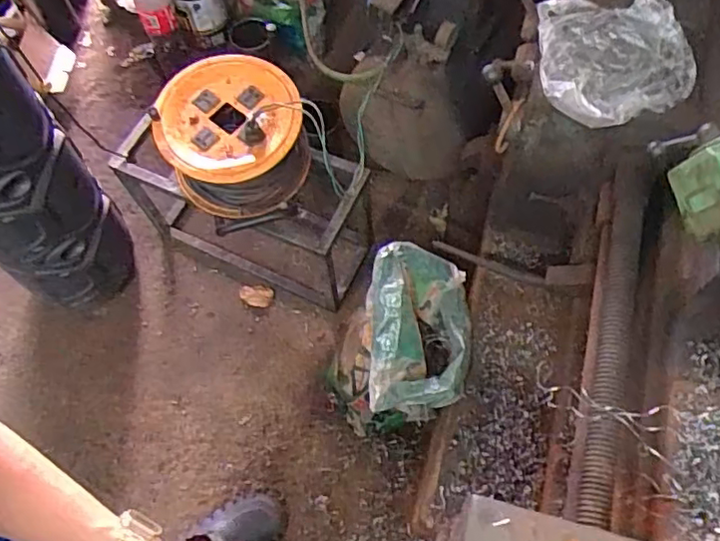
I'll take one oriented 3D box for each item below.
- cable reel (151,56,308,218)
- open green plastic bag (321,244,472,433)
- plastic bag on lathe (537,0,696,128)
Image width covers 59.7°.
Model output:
[{"bbox_3d":[-0.254,-0.266,1.250,0.265,0.212,0.266,-1,65,1],"label":"cable reel"},{"bbox_3d":[0.075,0.170,1.223,0.244,0.501,0.256,-4,65,-1],"label":"open green plastic bag"},{"bbox_3d":[0.354,-0.288,0.863,0.207,0.039,0.210,1,65,2],"label":"plastic bag on lathe"}]

